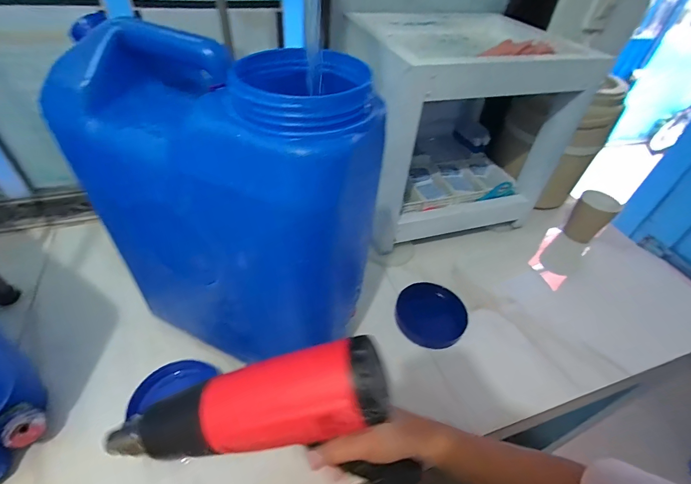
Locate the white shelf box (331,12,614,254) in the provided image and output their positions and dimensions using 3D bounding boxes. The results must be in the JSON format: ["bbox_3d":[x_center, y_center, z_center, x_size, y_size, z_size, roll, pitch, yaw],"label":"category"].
[{"bbox_3d":[0.212,-0.231,0.729,0.393,0.357,0.331,-7,47,-14],"label":"white shelf box"}]

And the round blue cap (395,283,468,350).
[{"bbox_3d":[0.146,0.123,0.607,0.116,0.019,0.114,4,45,-4],"label":"round blue cap"}]

